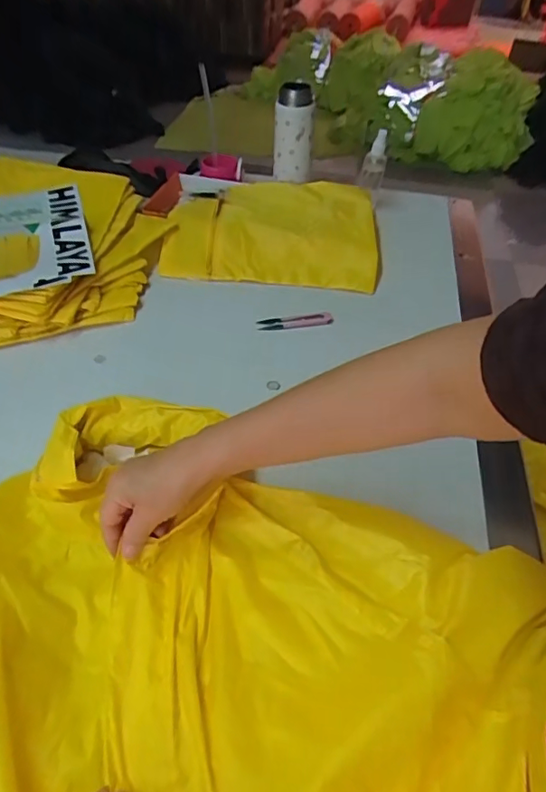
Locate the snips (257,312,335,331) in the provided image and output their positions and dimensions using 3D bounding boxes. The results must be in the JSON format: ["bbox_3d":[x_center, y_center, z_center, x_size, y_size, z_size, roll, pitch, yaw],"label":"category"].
[{"bbox_3d":[0.031,-0.104,0.729,0.103,0.010,0.019,-6,46,-9],"label":"snips"}]

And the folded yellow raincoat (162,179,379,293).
[{"bbox_3d":[0.003,-0.284,0.862,0.328,0.046,0.261,4,45,0],"label":"folded yellow raincoat"}]

